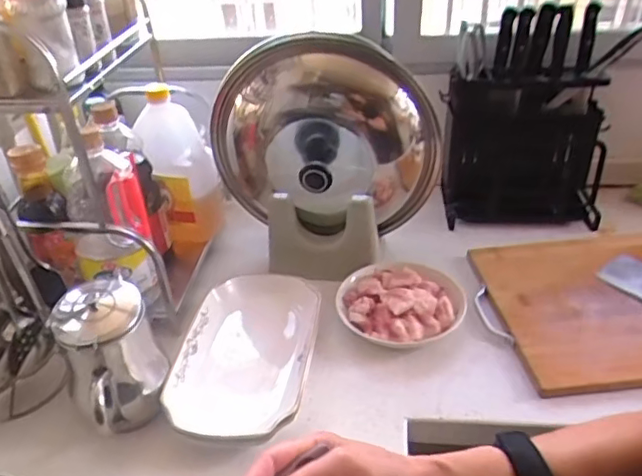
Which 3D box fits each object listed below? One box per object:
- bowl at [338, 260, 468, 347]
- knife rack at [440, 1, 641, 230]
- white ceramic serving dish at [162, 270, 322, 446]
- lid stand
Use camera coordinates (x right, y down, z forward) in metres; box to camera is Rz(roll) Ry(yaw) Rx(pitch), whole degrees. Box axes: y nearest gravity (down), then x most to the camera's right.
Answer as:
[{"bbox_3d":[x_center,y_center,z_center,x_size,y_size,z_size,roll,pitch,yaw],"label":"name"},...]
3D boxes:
[{"bbox_3d":[0.110,0.090,0.815,0.167,0.045,0.137,10,36,18],"label":"bowl"},{"bbox_3d":[0.330,-0.191,0.932,0.246,0.309,0.154,1,34,6],"label":"knife rack"},{"bbox_3d":[-0.097,0.148,0.752,0.165,0.055,0.259,2,35,8],"label":"white ceramic serving dish"},{"bbox_3d":[0.003,-0.005,0.912,0.166,0.152,0.052,1,34,6],"label":"lid stand"}]

